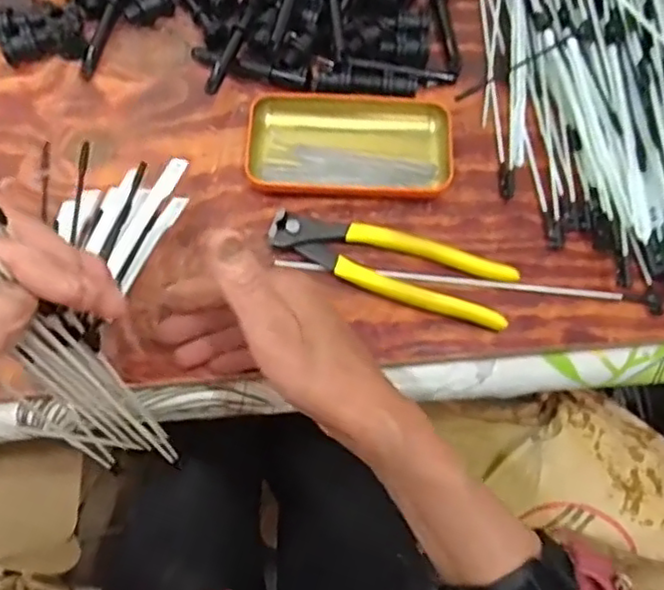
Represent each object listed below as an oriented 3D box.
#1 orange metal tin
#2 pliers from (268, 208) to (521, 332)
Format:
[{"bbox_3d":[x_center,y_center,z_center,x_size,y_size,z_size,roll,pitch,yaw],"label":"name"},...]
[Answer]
[{"bbox_3d":[0.013,-0.108,0.462,0.141,0.015,0.079,3,69,0],"label":"orange metal tin"},{"bbox_3d":[0.040,-0.022,0.436,0.163,0.016,0.047,18,69,6],"label":"pliers"}]

